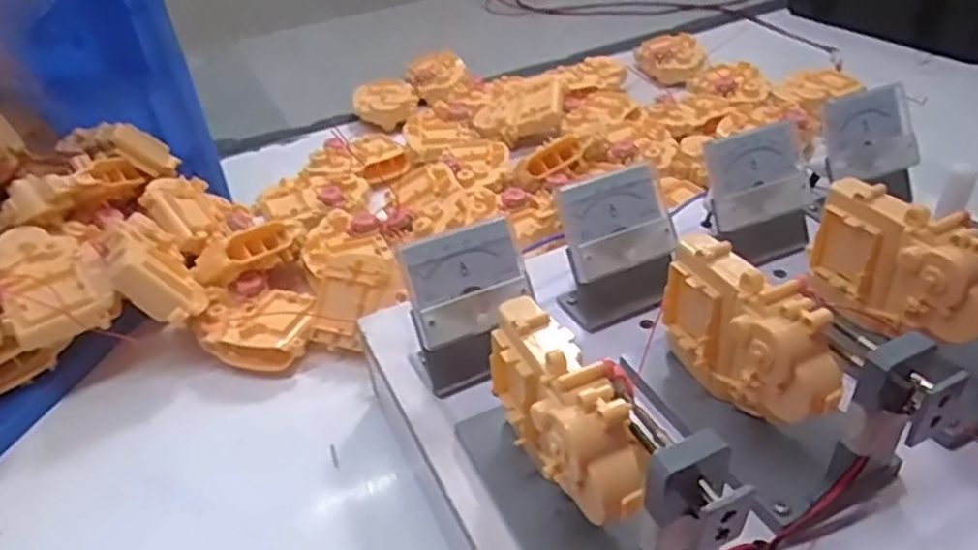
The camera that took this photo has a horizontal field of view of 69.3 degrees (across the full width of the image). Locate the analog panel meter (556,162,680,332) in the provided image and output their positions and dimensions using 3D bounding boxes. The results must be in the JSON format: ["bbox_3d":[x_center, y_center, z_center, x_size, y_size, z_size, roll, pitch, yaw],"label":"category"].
[{"bbox_3d":[0.077,-0.016,0.415,0.066,0.076,0.043,-17,38,-14],"label":"analog panel meter"}]

